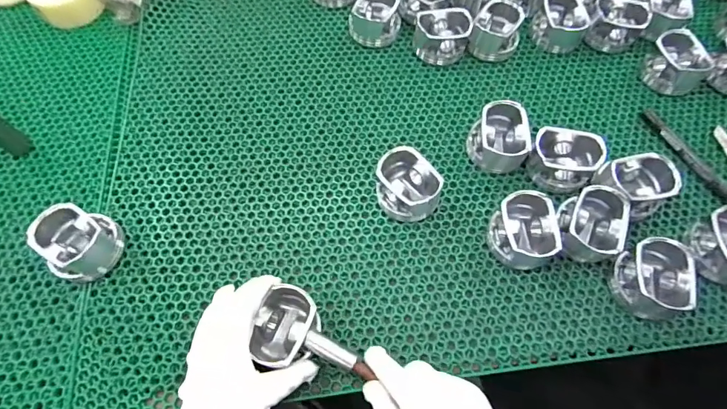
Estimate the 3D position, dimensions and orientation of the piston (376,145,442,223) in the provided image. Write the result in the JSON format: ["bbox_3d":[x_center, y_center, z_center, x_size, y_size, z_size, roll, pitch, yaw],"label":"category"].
[{"bbox_3d":[0.052,-0.021,0.481,0.074,0.050,0.065,37,70,15],"label":"piston"}]

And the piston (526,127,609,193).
[{"bbox_3d":[0.240,-0.054,0.496,0.076,0.050,0.062,14,66,6],"label":"piston"}]

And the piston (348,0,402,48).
[{"bbox_3d":[0.017,-0.276,0.601,0.074,0.049,0.074,9,65,4],"label":"piston"}]

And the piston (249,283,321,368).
[{"bbox_3d":[-0.074,0.122,0.411,0.057,0.042,0.072,14,66,6],"label":"piston"}]

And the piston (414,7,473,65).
[{"bbox_3d":[0.111,-0.240,0.586,0.073,0.047,0.065,14,66,6],"label":"piston"}]

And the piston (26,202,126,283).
[{"bbox_3d":[-0.308,0.043,0.447,0.076,0.052,0.072,0,65,0],"label":"piston"}]

